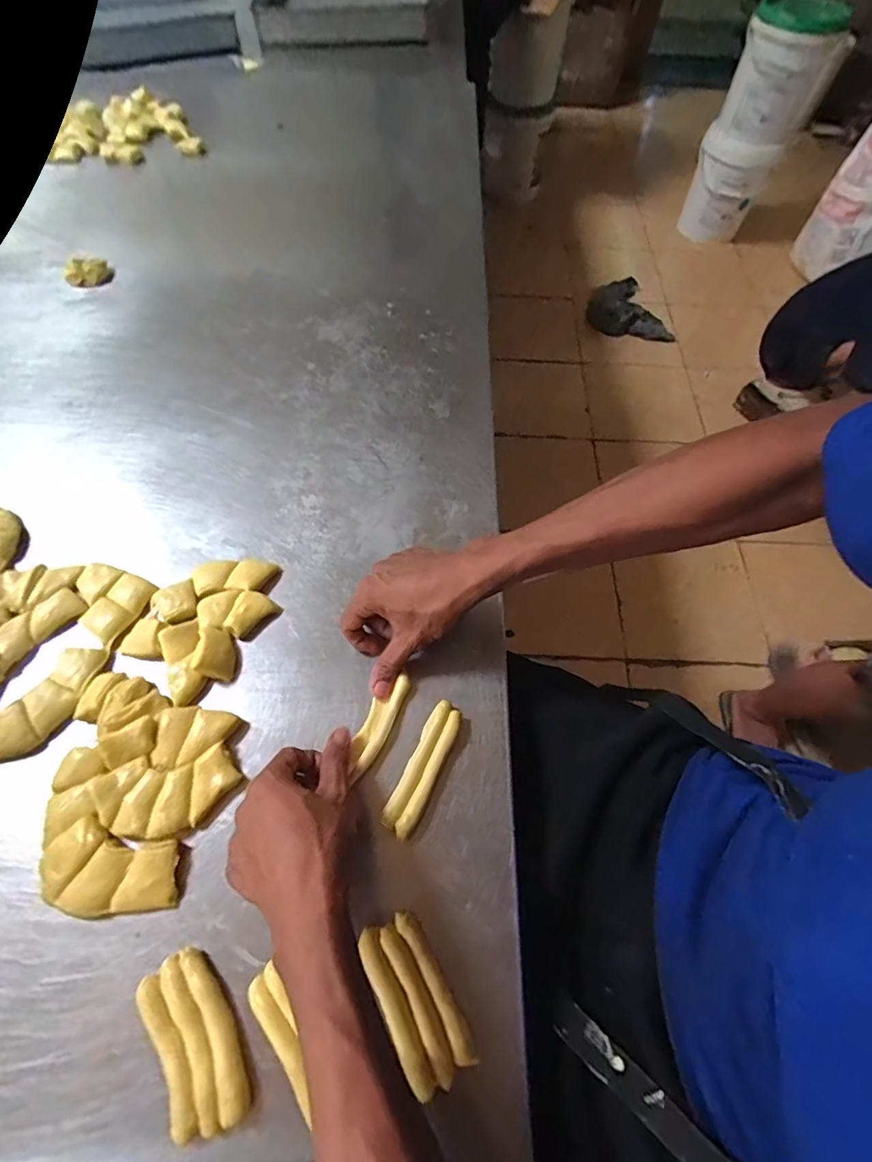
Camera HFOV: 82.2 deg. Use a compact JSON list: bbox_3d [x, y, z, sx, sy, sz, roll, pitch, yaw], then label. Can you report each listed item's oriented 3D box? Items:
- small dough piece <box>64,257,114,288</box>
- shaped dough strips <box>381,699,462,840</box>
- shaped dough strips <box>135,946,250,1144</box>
[{"bbox_3d":[-0.503,-0.447,0.724,0.061,0.032,0.030,-31,66,-16],"label":"small dough piece"},{"bbox_3d":[-0.009,0.152,0.411,0.027,0.015,0.106,24,64,12],"label":"shaped dough strips"},{"bbox_3d":[-0.158,0.301,0.328,0.043,0.018,0.099,-32,66,-17],"label":"shaped dough strips"}]

